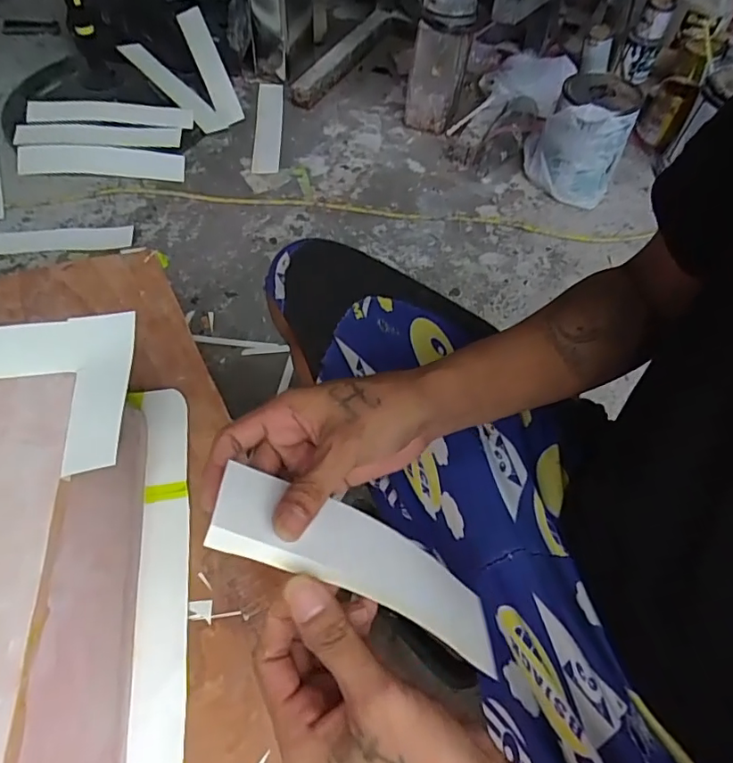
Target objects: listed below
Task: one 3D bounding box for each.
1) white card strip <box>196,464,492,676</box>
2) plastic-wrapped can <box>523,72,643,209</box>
[{"bbox_3d":[0.003,0.107,0.309,0.195,0.012,0.062,33,27,-19],"label":"white card strip"},{"bbox_3d":[0.466,-0.538,1.156,0.192,0.215,0.185,2,58,-3],"label":"plastic-wrapped can"}]

